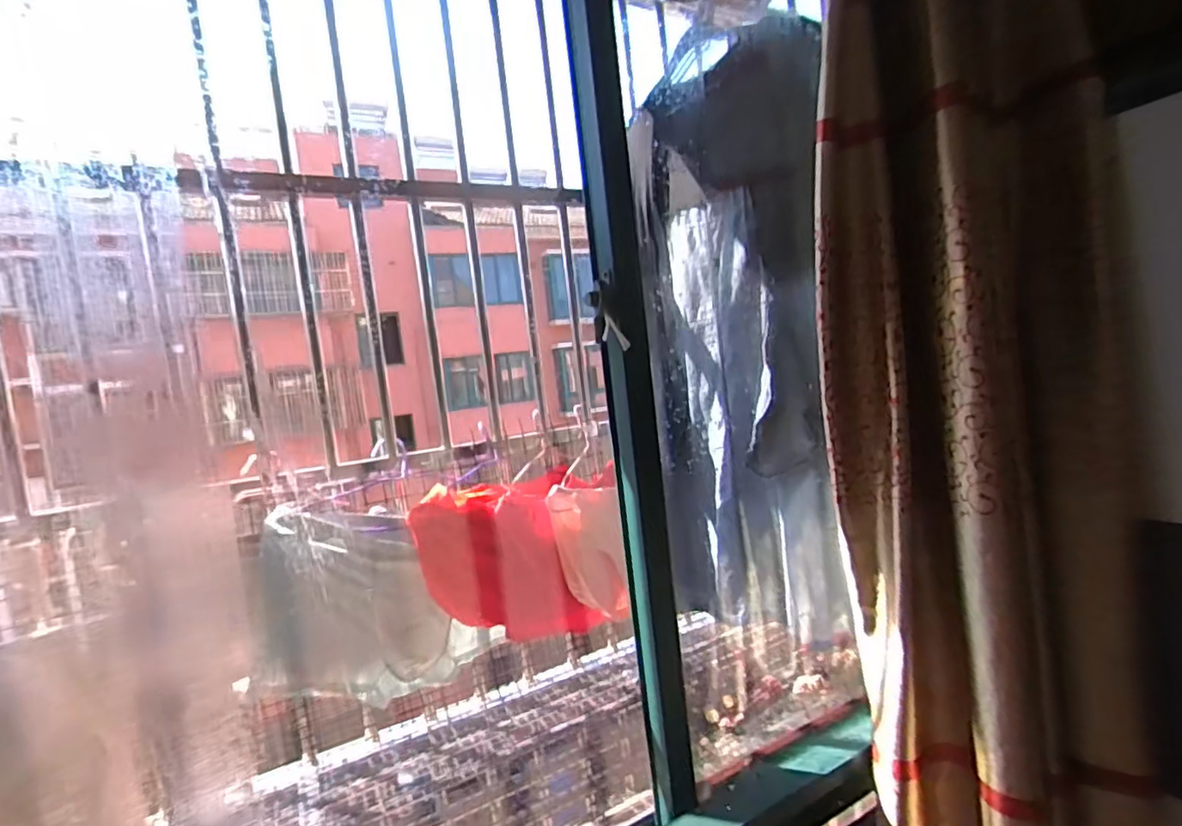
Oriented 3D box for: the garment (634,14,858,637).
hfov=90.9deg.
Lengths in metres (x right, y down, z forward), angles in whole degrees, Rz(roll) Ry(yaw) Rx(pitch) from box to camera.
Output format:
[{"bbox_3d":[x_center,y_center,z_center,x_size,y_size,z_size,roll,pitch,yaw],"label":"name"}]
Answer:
[{"bbox_3d":[0.237,-0.100,1.000,0.140,0.923,0.418,-9,4,-21],"label":"garment"}]

